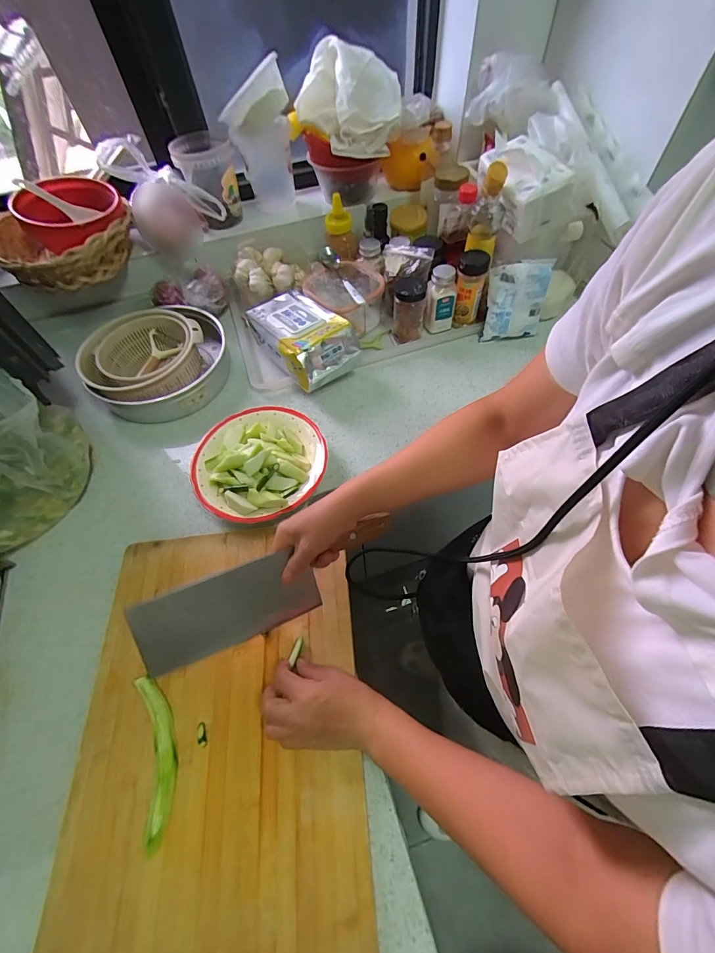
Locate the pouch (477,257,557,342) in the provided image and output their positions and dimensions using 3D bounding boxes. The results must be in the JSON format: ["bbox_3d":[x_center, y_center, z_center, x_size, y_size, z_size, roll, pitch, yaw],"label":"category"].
[{"bbox_3d":[0.295,-0.320,0.710,0.104,0.134,0.066,1,59,3],"label":"pouch"}]

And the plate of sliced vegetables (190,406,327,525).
[{"bbox_3d":[-0.153,-0.024,0.592,0.202,0.071,0.198,-1,59,2],"label":"plate of sliced vegetables"}]

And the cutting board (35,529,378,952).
[{"bbox_3d":[-0.154,0.275,0.423,0.307,0.027,0.449,-6,59,-1],"label":"cutting board"}]

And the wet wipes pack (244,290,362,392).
[{"bbox_3d":[-0.106,-0.254,0.705,0.116,0.104,0.232,-36,64,-17],"label":"wet wipes pack"}]

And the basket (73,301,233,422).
[{"bbox_3d":[-0.371,-0.215,0.711,0.247,0.077,0.232,-18,60,-8],"label":"basket"}]

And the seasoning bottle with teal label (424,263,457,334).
[{"bbox_3d":[0.161,-0.335,0.730,0.057,0.115,0.050,7,60,7],"label":"seasoning bottle with teal label"}]

